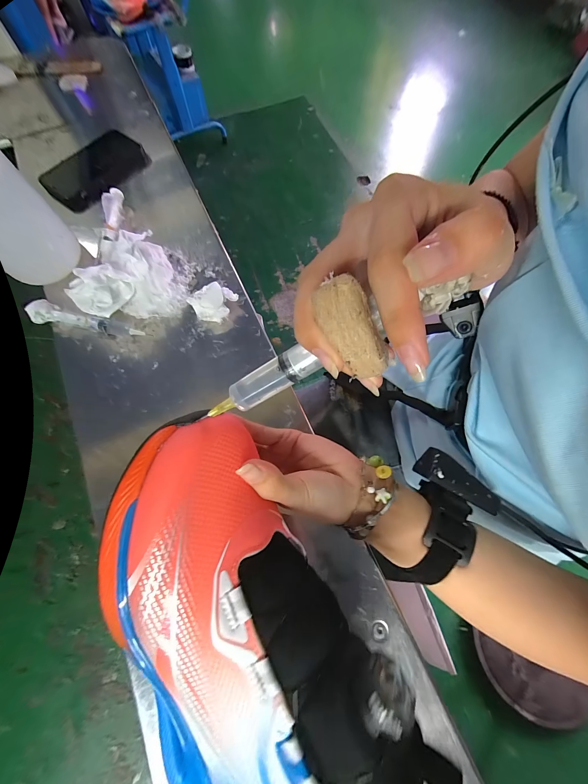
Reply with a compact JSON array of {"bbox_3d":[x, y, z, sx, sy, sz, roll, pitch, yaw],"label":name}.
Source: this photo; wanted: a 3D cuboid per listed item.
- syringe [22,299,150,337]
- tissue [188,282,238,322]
[{"bbox_3d":[-0.245,-0.084,0.333,0.135,0.025,0.022,11,73,3],"label":"syringe"},{"bbox_3d":[-0.095,-0.109,0.338,0.053,0.039,0.034,-27,75,-9],"label":"tissue"}]

